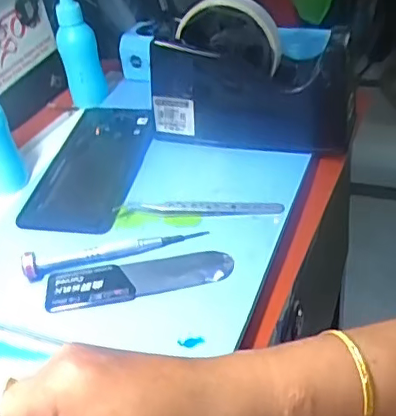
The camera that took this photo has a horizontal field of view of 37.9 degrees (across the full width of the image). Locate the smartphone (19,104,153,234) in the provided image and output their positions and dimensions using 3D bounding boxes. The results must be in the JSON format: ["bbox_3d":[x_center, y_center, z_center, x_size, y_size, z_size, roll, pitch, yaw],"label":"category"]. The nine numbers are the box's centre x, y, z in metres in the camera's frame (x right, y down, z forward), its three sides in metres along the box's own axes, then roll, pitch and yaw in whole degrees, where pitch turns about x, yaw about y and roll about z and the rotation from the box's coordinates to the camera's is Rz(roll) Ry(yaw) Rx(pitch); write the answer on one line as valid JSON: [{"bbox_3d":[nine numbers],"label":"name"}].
[{"bbox_3d":[-0.085,-0.039,0.469,0.075,0.012,0.156,1,40,13],"label":"smartphone"}]

